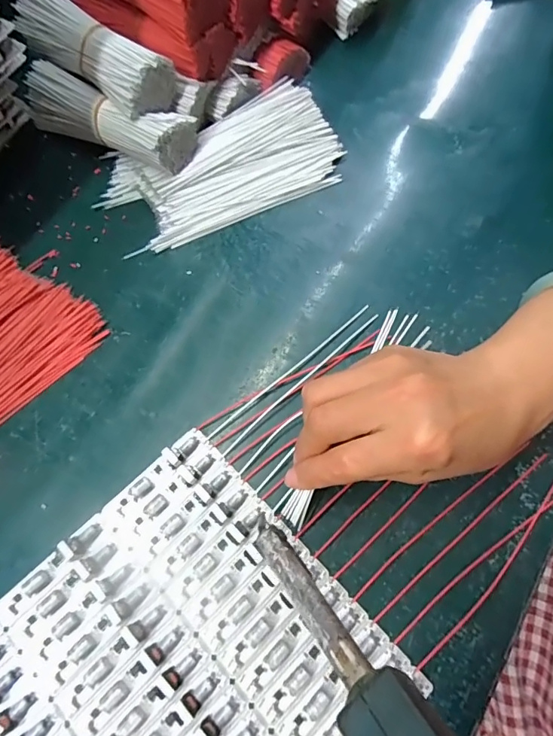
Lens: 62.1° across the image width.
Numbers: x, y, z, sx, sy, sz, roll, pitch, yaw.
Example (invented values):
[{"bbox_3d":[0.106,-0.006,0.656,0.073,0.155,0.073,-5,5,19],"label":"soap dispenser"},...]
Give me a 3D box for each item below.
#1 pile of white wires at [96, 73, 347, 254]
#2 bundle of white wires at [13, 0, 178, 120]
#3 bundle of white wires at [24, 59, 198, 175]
[{"bbox_3d":[-0.045,-0.158,0.355,0.181,0.021,0.098,-26,72,-8],"label":"pile of white wires"},{"bbox_3d":[-0.142,-0.244,0.350,0.152,0.036,0.044,42,76,14],"label":"bundle of white wires"},{"bbox_3d":[-0.132,-0.193,0.351,0.151,0.037,0.045,27,72,10],"label":"bundle of white wires"}]

